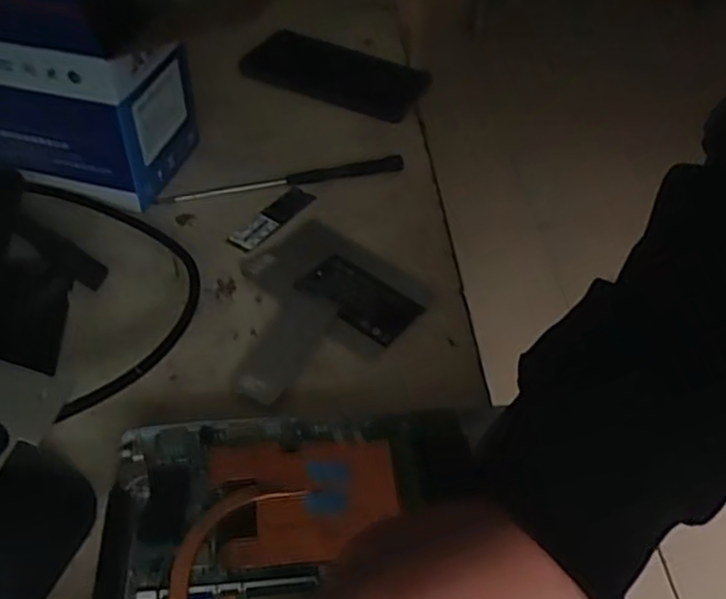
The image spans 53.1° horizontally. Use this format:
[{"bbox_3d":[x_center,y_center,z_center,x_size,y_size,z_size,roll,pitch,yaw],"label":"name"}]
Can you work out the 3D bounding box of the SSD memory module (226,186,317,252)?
[{"bbox_3d":[-0.065,-0.060,0.520,0.021,0.005,0.078,28,47,21],"label":"SSD memory module"}]

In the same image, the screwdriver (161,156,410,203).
[{"bbox_3d":[-0.058,-0.090,0.544,0.184,0.017,0.013,-9,46,-17],"label":"screwdriver"}]

